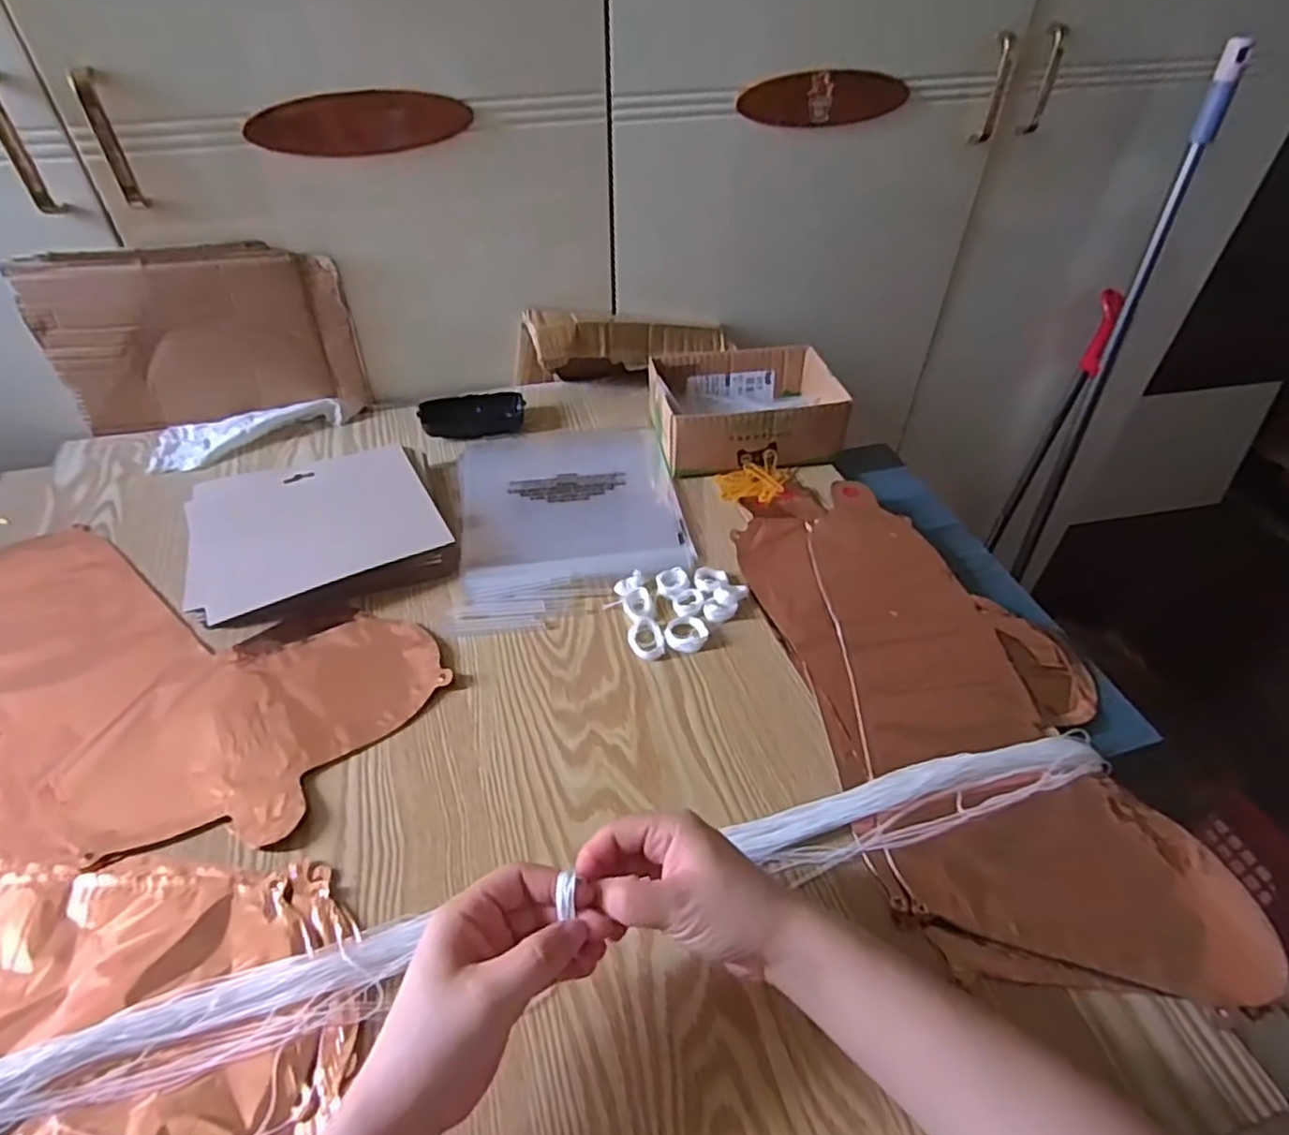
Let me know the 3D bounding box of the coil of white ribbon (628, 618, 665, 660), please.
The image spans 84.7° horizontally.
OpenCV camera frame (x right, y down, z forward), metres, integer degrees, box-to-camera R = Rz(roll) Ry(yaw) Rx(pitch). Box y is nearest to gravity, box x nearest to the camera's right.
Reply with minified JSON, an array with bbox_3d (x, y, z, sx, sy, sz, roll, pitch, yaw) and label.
[{"bbox_3d":[0.001,0.056,0.554,0.026,0.009,0.034,-7,45,-9],"label":"coil of white ribbon"}]

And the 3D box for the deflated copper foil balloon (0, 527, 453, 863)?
[{"bbox_3d":[-0.382,0.078,0.528,0.411,0.015,0.231,19,47,17],"label":"deflated copper foil balloon"}]

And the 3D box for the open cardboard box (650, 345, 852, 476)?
[{"bbox_3d":[0.102,-0.166,0.737,0.182,0.068,0.144,-5,45,-7],"label":"open cardboard box"}]

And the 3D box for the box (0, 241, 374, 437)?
[{"bbox_3d":[-0.437,-0.225,0.709,0.275,0.174,0.031,-6,45,-8],"label":"box"}]

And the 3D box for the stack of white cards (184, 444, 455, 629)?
[{"bbox_3d":[-0.290,-0.040,0.627,0.200,0.031,0.175,-19,48,-20],"label":"stack of white cards"}]

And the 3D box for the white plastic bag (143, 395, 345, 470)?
[{"bbox_3d":[-0.411,-0.143,0.734,0.181,0.024,0.073,-11,46,-13],"label":"white plastic bag"}]

